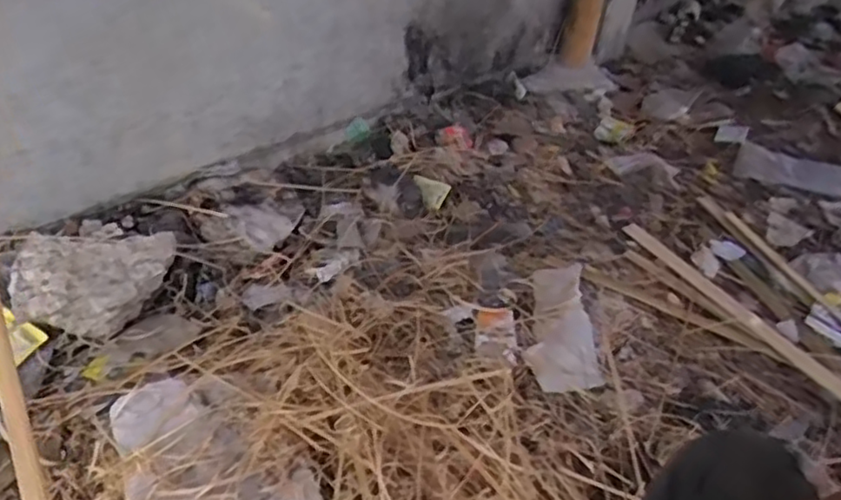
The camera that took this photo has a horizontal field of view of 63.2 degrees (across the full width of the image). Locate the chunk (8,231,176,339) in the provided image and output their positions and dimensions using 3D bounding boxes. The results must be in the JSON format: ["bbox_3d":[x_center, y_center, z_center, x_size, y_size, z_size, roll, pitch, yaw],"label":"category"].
[{"bbox_3d":[-0.497,0.046,1.058,0.217,0.097,0.165,-4,38,-14],"label":"chunk"}]

